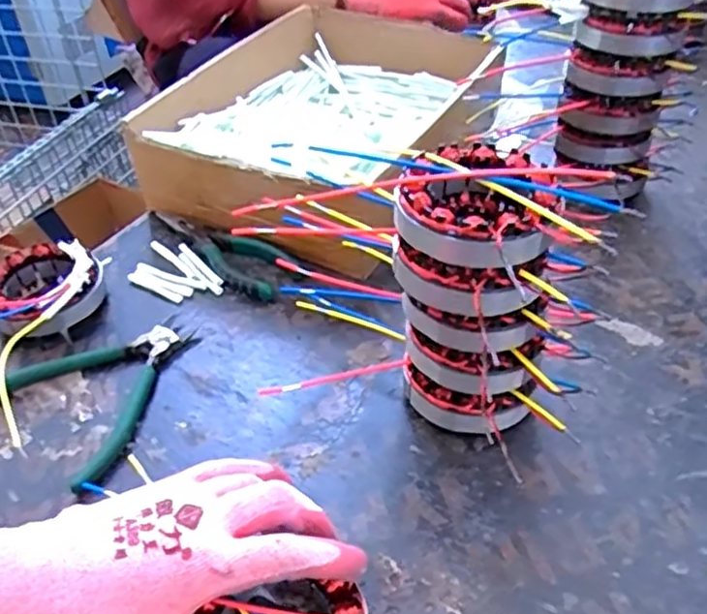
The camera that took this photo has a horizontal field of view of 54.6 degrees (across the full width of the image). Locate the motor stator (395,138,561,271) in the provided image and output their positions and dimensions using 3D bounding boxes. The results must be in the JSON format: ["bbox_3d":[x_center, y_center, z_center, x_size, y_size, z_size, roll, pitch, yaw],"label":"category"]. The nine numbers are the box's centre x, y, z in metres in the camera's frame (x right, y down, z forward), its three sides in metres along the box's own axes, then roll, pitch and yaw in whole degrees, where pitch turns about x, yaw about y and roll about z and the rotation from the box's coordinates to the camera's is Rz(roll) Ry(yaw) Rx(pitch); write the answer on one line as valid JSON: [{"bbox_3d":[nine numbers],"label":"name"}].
[{"bbox_3d":[0.069,-0.054,0.368,0.081,0.039,0.083,-2,41,2],"label":"motor stator"}]

